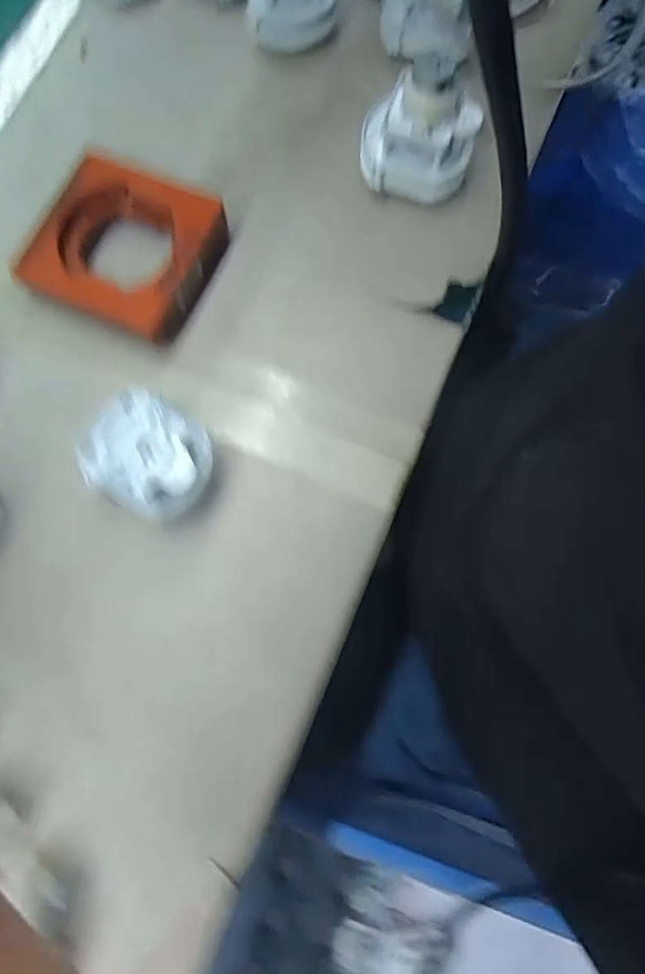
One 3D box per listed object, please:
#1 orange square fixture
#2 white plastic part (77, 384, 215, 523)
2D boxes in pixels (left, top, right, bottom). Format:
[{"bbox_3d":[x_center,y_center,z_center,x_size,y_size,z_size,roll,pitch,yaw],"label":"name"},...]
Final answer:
[{"bbox_3d":[-0.120,-0.145,0.351,0.103,0.031,0.088,19,77,6],"label":"orange square fixture"},{"bbox_3d":[-0.092,-0.014,0.314,0.063,0.045,0.058,0,76,1],"label":"white plastic part"}]

